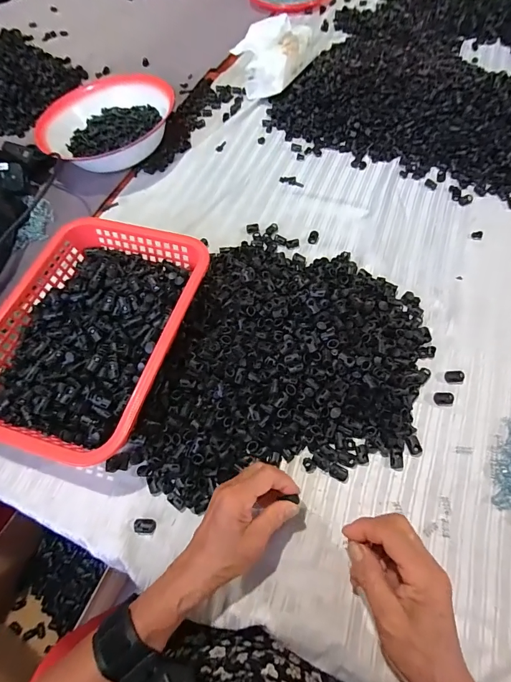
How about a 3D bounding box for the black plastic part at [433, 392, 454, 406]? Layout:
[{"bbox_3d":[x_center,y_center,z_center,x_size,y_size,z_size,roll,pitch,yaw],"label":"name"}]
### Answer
[{"bbox_3d":[0.226,0.069,0.432,0.023,0.008,0.015,0,63,4],"label":"black plastic part"}]

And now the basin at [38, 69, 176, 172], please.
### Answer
[{"bbox_3d":[-0.272,-0.405,0.683,0.234,0.075,0.196,-3,63,2],"label":"basin"}]

